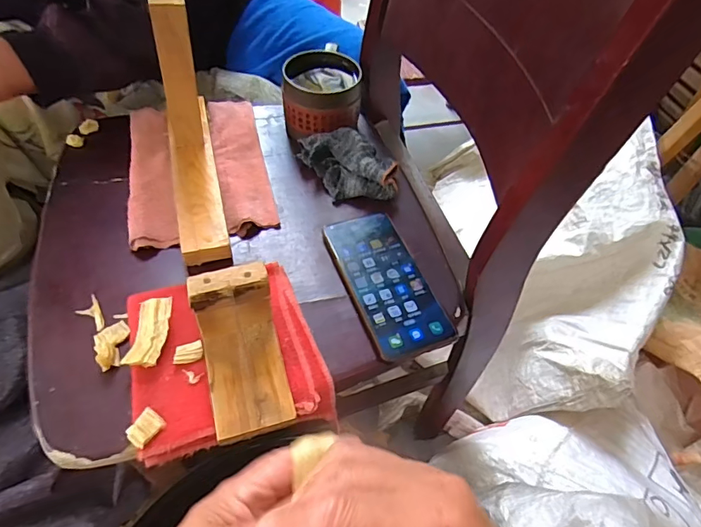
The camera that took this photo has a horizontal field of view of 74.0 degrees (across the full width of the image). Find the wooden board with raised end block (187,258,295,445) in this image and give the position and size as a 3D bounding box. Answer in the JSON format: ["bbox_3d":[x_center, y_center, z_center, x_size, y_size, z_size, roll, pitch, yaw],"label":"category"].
[{"bbox_3d":[-0.084,0.069,0.360,0.060,0.079,0.108,-12,55,-13],"label":"wooden board with raised end block"}]

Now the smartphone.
[{"bbox_3d":[0.034,0.016,0.456,0.075,0.010,0.162,-16,56,-16],"label":"smartphone"}]

